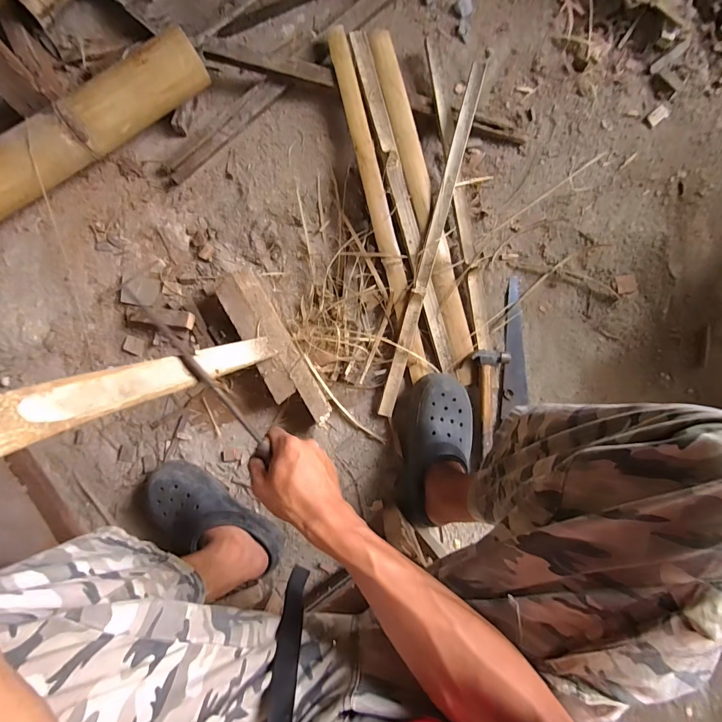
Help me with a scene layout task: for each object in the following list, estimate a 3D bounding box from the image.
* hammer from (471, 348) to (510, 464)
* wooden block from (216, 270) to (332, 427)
[{"bbox_3d":[0.254,0.080,0.716,0.068,0.028,0.199,-2,87,0],"label":"hammer"},{"bbox_3d":[-0.159,-0.018,0.699,0.079,0.062,0.309,-29,87,-4],"label":"wooden block"}]

